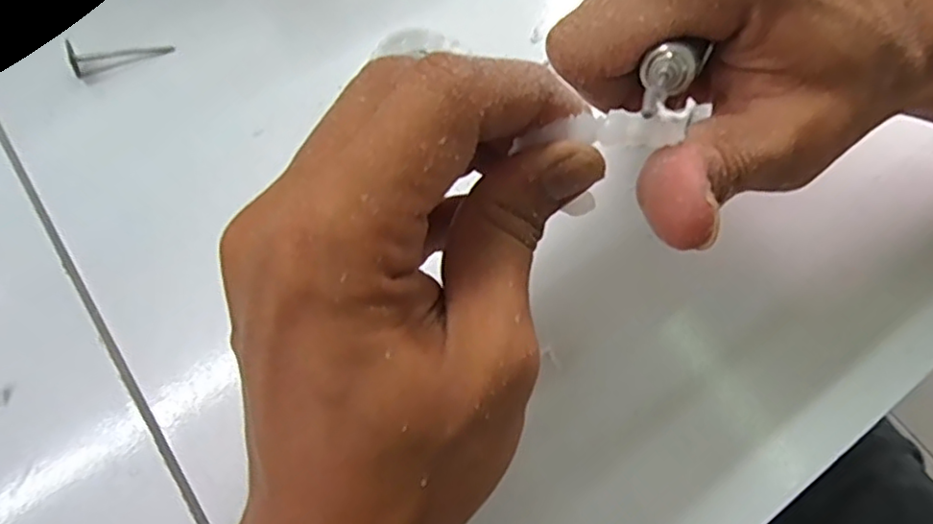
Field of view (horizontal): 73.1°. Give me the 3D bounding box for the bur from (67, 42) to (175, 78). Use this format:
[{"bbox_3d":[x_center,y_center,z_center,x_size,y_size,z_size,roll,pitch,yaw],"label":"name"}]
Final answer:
[{"bbox_3d":[-0.162,-0.099,0.295,0.043,0.013,0.015,-15,67,-8],"label":"bur"}]

